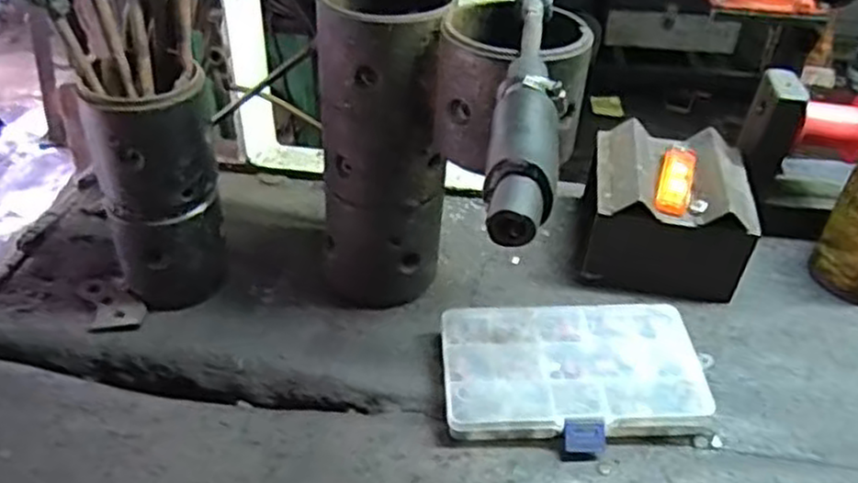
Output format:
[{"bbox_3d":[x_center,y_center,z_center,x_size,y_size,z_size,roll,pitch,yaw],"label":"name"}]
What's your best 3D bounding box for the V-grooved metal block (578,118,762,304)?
[{"bbox_3d":[0.196,-0.024,0.607,0.129,0.095,0.116,10,40,11],"label":"V-grooved metal block"}]

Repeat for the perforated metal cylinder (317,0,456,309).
[{"bbox_3d":[-0.032,-0.066,0.534,0.085,0.236,0.093,4,39,3],"label":"perforated metal cylinder"}]

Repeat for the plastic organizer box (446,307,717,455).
[{"bbox_3d":[0.099,0.093,0.508,0.177,0.027,0.111,-3,39,-6],"label":"plastic organizer box"}]

